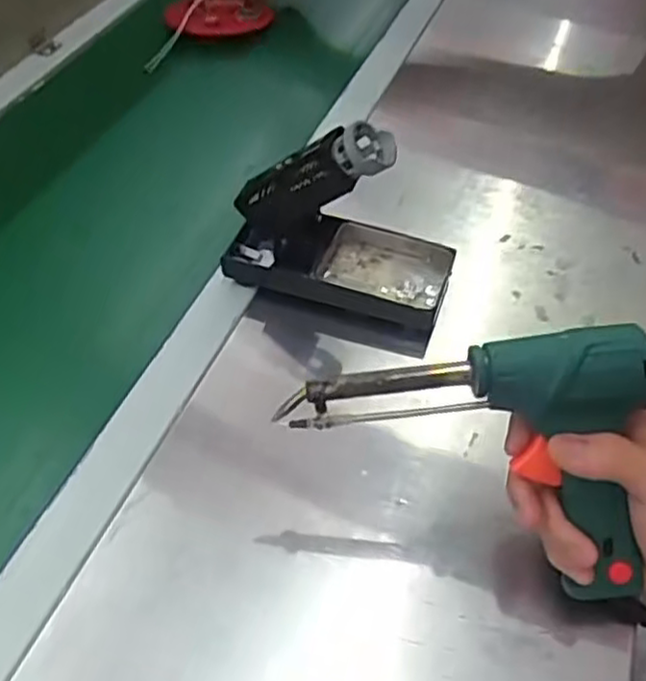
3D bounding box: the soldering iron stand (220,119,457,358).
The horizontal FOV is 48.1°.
[{"bbox_3d":[0.011,-0.081,0.519,0.159,0.137,0.081,15,50,12],"label":"soldering iron stand"}]

